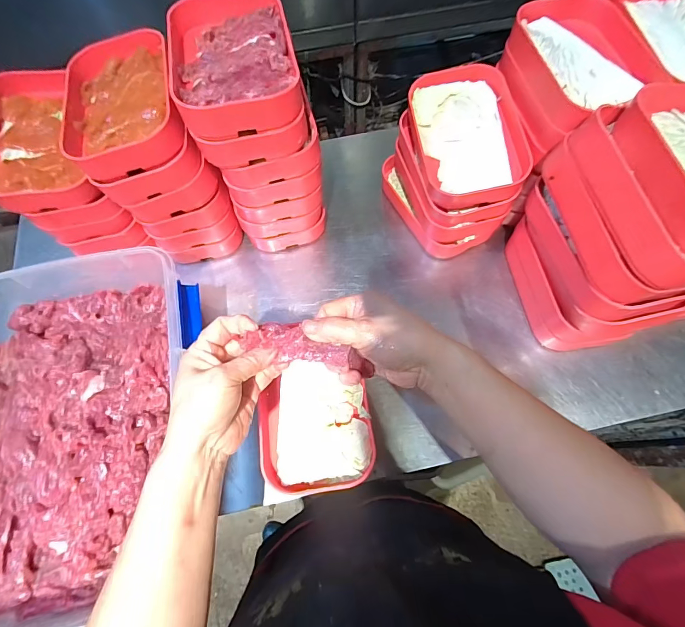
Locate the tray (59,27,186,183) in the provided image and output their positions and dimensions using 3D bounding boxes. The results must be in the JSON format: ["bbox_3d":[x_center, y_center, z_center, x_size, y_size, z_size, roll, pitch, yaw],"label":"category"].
[{"bbox_3d":[-0.253,-0.246,0.429,0.128,0.038,0.202,-18,69,-5],"label":"tray"}]

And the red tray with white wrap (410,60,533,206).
[{"bbox_3d":[0.157,-0.234,0.484,0.129,0.048,0.189,-7,68,-1],"label":"red tray with white wrap"}]

